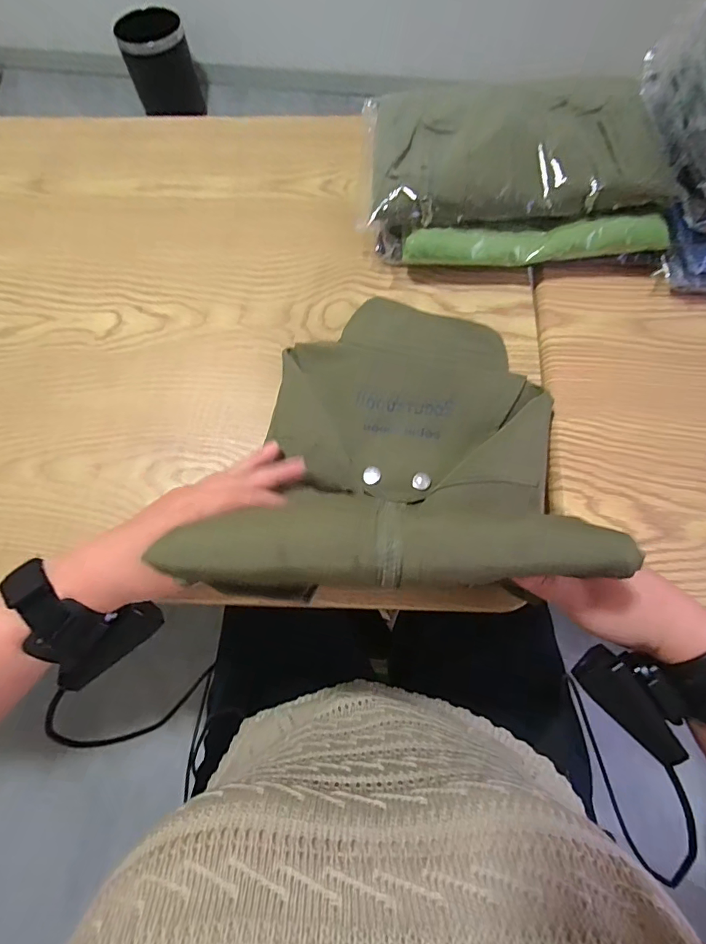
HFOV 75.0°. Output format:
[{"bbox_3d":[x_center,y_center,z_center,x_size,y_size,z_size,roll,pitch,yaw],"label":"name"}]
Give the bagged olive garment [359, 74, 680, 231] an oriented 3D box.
[{"bbox_3d":[0.154,-0.321,0.456,0.278,0.051,0.171,1,68,2],"label":"bagged olive garment"}]

